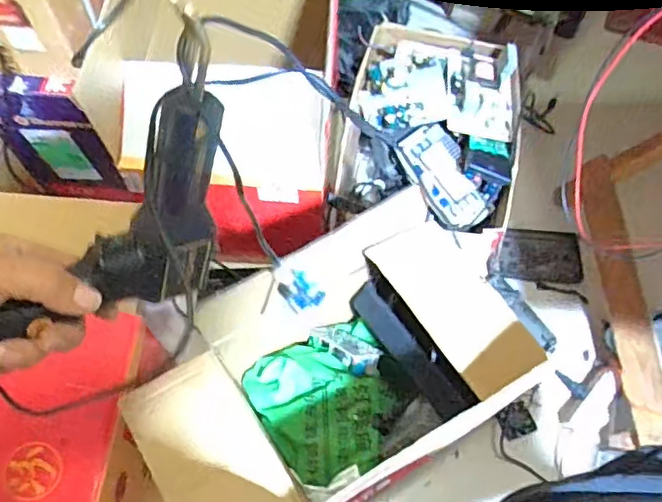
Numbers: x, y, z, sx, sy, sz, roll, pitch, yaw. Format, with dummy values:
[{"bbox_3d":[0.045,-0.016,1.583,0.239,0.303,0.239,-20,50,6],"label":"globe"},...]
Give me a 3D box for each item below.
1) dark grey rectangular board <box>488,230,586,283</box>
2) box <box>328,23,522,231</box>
[{"bbox_3d":[0.363,0.007,1.053,0.152,0.019,0.088,5,88,12],"label":"dark grey rectangular board"},{"bbox_3d":[0.162,-0.183,1.009,0.274,0.195,0.359,7,63,3],"label":"box"}]

